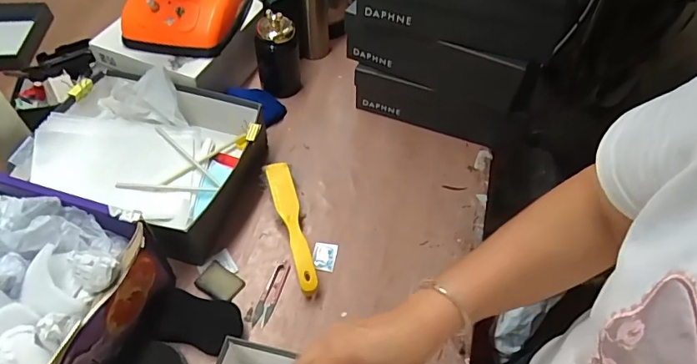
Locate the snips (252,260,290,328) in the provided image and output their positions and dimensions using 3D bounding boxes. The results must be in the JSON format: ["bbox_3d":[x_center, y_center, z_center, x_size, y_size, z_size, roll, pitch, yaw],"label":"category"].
[{"bbox_3d":[-0.110,0.158,0.682,0.022,0.009,0.099,17,54,11],"label":"snips"}]

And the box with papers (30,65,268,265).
[{"bbox_3d":[-0.318,-0.049,0.762,0.327,0.123,0.274,21,55,14],"label":"box with papers"}]

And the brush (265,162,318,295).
[{"bbox_3d":[-0.083,0.067,0.729,0.037,0.039,0.222,-14,55,-12],"label":"brush"}]

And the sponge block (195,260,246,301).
[{"bbox_3d":[-0.186,0.145,0.688,0.061,0.010,0.046,29,58,19],"label":"sponge block"}]

